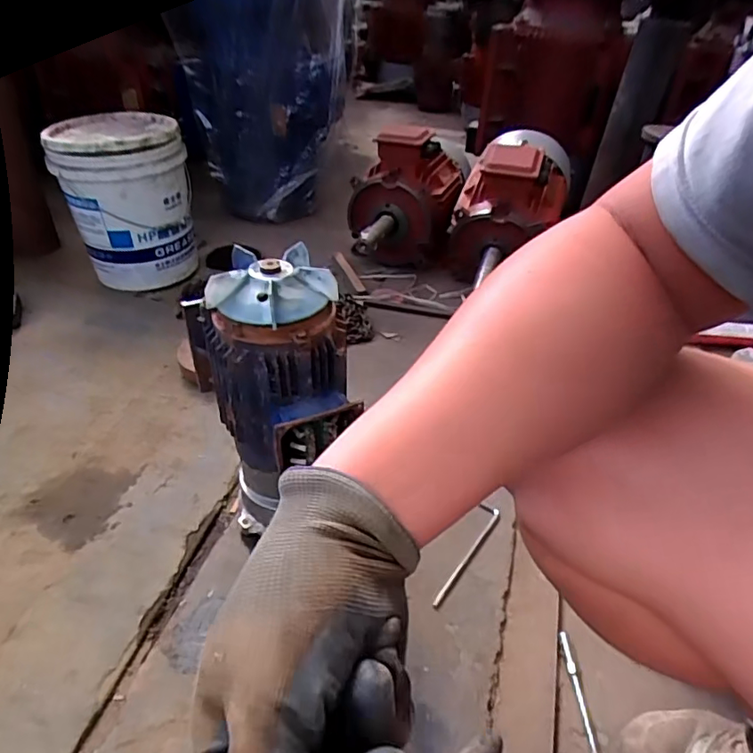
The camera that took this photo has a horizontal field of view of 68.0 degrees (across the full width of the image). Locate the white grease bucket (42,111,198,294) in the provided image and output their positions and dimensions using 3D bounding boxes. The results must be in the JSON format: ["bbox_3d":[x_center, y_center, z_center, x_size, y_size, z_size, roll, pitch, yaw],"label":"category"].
[{"bbox_3d":[-0.658,-0.474,1.473,0.305,0.346,0.350,-13,38,-21],"label":"white grease bucket"}]

